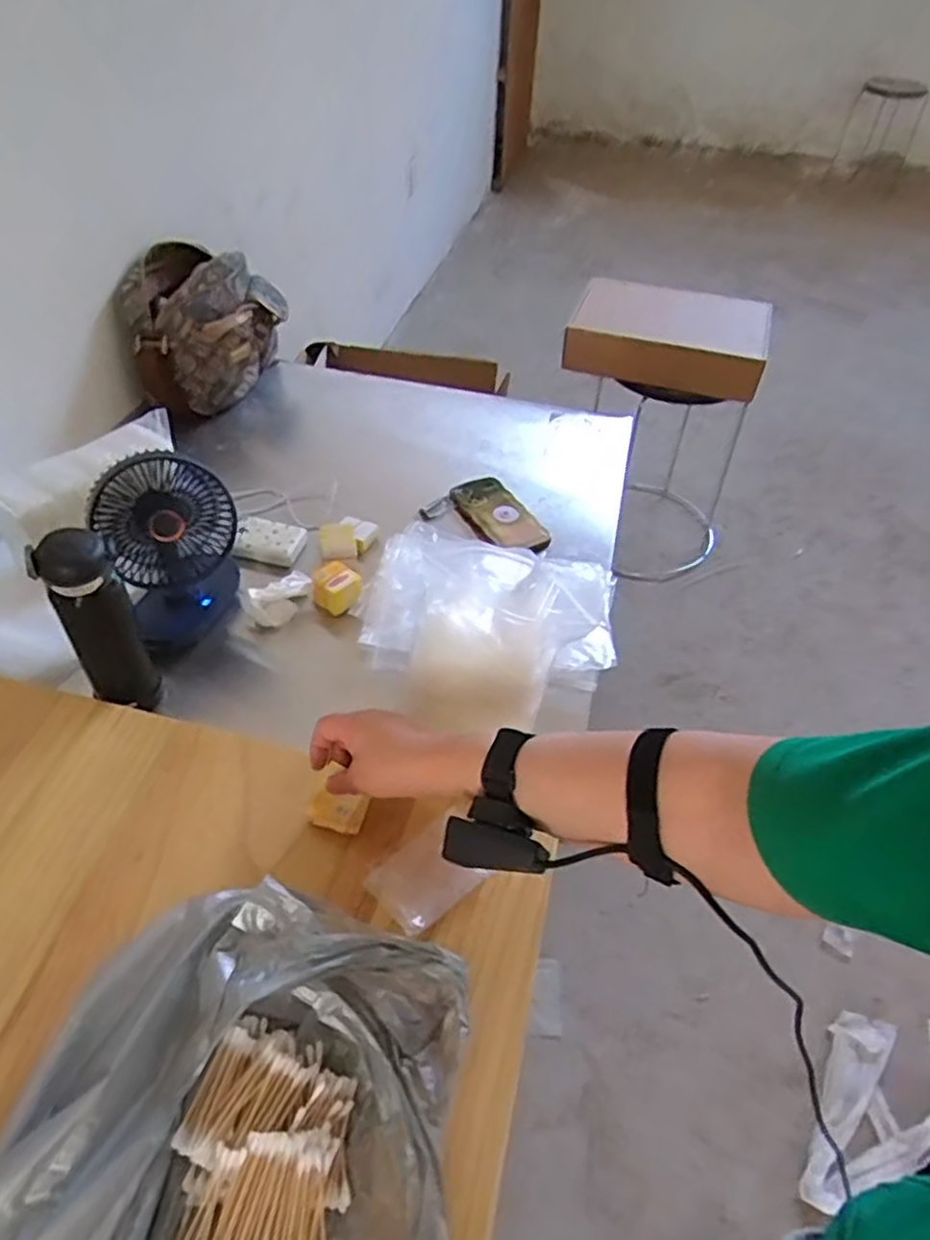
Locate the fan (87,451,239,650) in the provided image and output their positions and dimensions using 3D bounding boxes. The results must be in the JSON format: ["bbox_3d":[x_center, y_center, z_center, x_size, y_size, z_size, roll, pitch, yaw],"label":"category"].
[{"bbox_3d":[-0.328,-0.084,0.831,0.143,0.201,0.095,-18,50,-19],"label":"fan"}]

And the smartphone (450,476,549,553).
[{"bbox_3d":[0.047,-0.149,1.038,0.086,0.017,0.171,-19,50,-20],"label":"smartphone"}]

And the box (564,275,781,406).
[{"bbox_3d":[0.402,-0.564,1.447,0.369,0.098,0.262,15,48,11],"label":"box"}]

